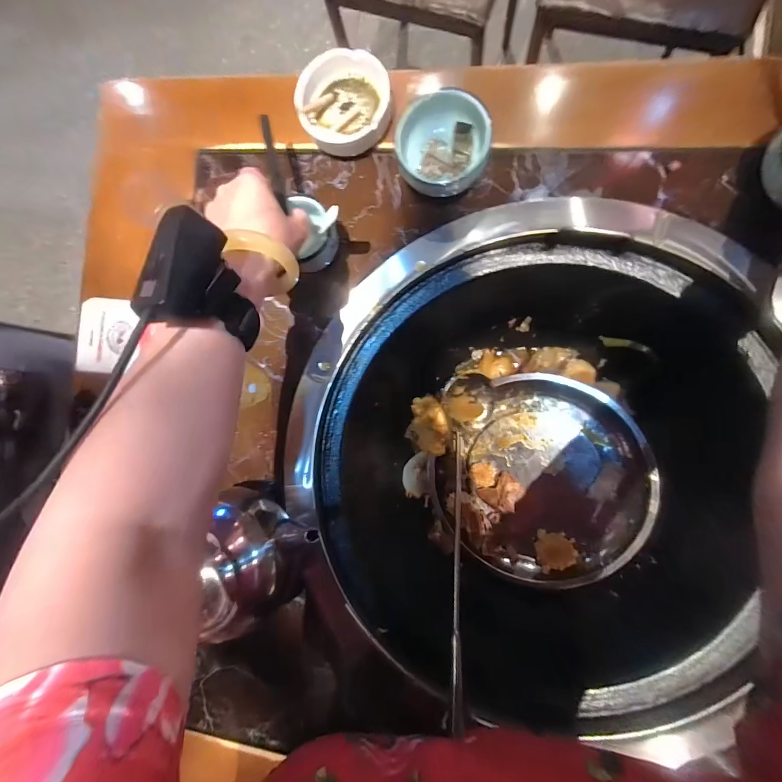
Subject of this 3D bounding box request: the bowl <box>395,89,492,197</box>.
[{"bbox_3d":[0.054,-0.258,0.396,0.091,0.053,0.077,-4,88,8],"label":"bowl"}]

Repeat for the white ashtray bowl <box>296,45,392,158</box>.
[{"bbox_3d":[-0.052,-0.323,0.425,0.102,0.030,0.098,0,89,8],"label":"white ashtray bowl"}]

